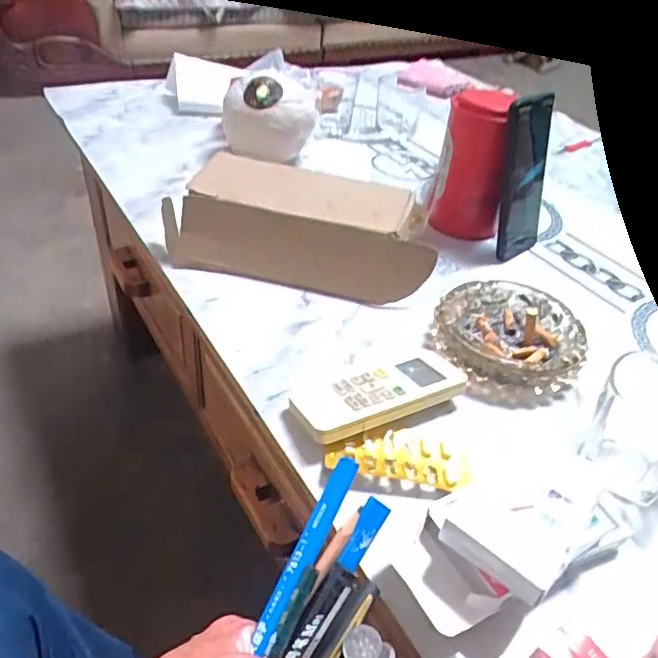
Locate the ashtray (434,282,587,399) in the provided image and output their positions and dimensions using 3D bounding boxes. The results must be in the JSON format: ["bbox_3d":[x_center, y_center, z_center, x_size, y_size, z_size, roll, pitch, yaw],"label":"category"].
[{"bbox_3d":[0.151,0.004,0.491,0.117,0.034,0.120,4,40,-2],"label":"ashtray"}]

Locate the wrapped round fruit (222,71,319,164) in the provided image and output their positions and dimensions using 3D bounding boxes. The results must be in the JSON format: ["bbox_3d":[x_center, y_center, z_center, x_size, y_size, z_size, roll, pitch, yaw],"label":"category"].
[{"bbox_3d":[-0.087,-0.308,0.812,0.121,0.095,0.124,-6,42,-13],"label":"wrapped round fruit"}]

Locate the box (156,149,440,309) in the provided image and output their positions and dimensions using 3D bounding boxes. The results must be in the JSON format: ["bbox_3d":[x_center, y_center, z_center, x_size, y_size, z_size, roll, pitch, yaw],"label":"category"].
[{"bbox_3d":[-0.030,-0.099,0.559,0.261,0.075,0.120,11,41,6],"label":"box"}]

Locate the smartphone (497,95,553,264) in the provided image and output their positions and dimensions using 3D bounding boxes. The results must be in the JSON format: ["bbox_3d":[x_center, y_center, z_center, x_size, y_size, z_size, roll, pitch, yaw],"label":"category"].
[{"bbox_3d":[0.212,-0.160,0.622,0.074,0.170,0.013,-24,36,-30],"label":"smartphone"}]

